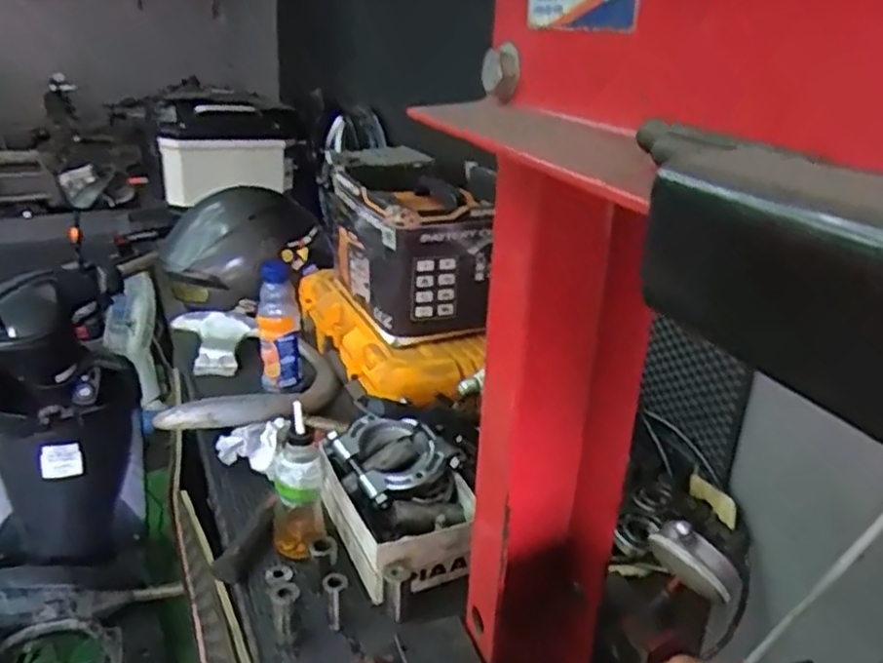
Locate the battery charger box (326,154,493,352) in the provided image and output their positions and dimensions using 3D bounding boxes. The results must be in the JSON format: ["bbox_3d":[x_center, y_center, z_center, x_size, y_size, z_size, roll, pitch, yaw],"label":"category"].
[{"bbox_3d":[-0.059,-0.131,1.103,0.170,0.203,0.287,-9,26,-21],"label":"battery charger box"}]

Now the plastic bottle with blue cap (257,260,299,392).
[{"bbox_3d":[-0.259,-0.009,1.100,0.064,0.194,0.061,-4,25,-12],"label":"plastic bottle with blue cap"}]

